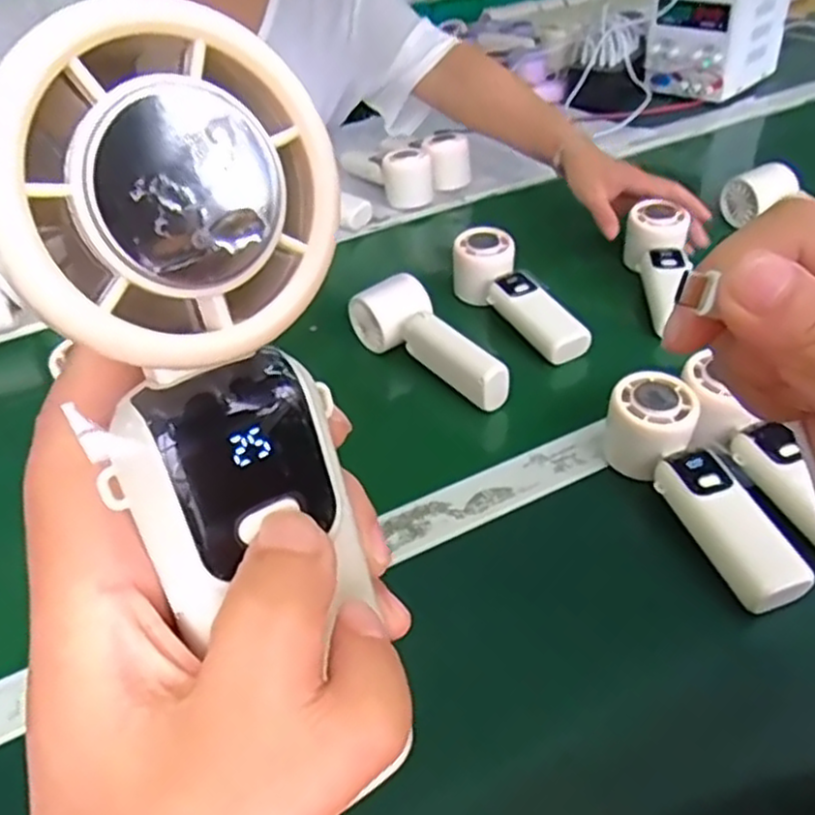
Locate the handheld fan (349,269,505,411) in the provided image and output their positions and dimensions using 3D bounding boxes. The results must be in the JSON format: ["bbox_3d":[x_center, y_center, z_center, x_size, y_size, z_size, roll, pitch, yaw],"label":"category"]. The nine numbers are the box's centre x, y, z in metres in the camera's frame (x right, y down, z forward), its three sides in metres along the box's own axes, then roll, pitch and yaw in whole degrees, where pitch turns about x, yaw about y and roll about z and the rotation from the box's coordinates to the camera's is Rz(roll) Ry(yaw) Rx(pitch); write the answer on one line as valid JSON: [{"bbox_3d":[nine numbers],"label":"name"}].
[{"bbox_3d":[0.014,-0.052,0.611,0.053,0.046,0.159,-23,45,-22],"label":"handheld fan"}]

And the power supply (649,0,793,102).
[{"bbox_3d":[0.477,-0.573,1.121,0.147,0.144,0.188,30,51,33],"label":"power supply"}]

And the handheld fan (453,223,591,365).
[{"bbox_3d":[0.096,-0.103,0.659,0.049,0.051,0.164,-20,43,-18],"label":"handheld fan"}]

